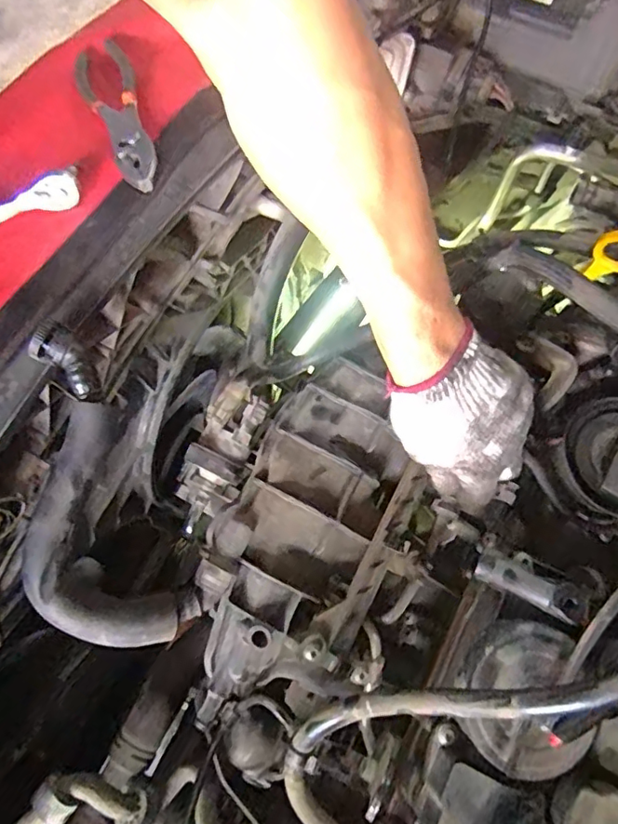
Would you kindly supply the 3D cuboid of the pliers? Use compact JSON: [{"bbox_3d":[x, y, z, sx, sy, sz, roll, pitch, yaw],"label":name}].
[{"bbox_3d":[-0.157,-0.245,0.449,0.047,0.016,0.196,-22,59,-4],"label":"pliers"}]

